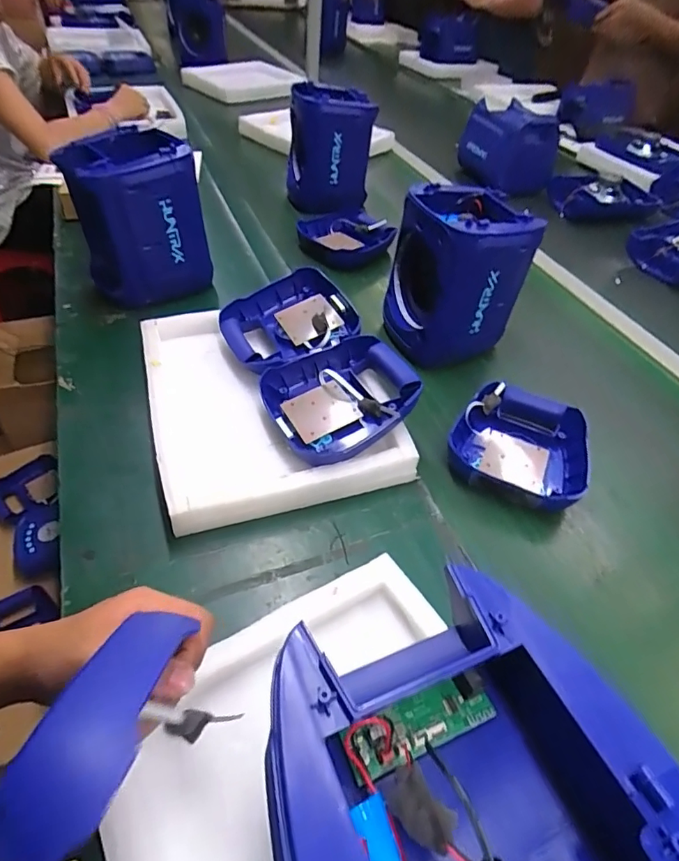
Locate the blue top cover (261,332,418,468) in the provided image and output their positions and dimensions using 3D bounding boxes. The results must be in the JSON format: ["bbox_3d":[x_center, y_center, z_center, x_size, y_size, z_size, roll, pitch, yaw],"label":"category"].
[{"bbox_3d":[0.011,-0.039,0.637,0.196,0.077,0.169,-18,50,-21],"label":"blue top cover"}]

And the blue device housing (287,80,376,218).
[{"bbox_3d":[-0.026,-0.622,1.125,0.174,0.226,0.142,-2,46,-10],"label":"blue device housing"}]

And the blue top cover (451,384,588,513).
[{"bbox_3d":[0.235,0.016,0.653,0.163,0.043,0.174,21,46,12],"label":"blue top cover"}]

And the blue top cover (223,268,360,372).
[{"bbox_3d":[-0.073,-0.158,0.724,0.185,0.055,0.165,-26,63,-5],"label":"blue top cover"}]

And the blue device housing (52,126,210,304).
[{"bbox_3d":[-0.320,-0.335,0.804,0.183,0.218,0.151,-13,49,-20],"label":"blue device housing"}]

